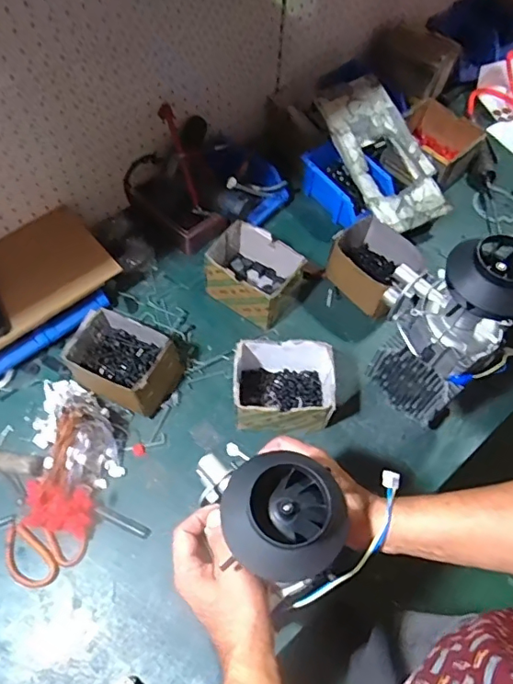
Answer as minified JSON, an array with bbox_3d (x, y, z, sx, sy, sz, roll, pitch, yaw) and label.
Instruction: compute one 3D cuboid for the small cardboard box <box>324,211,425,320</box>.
[{"bbox_3d":[0.204,-0.138,0.908,0.117,0.103,0.140,-39,69,-22],"label":"small cardboard box"}]

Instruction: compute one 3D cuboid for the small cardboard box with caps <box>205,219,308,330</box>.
[{"bbox_3d":[-0.009,-0.118,0.877,0.153,0.098,0.112,30,63,14],"label":"small cardboard box with caps"}]

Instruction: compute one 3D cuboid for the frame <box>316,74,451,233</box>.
[{"bbox_3d":[0.239,-0.355,0.967,0.160,0.033,0.307,-30,89,-19],"label":"frame"}]

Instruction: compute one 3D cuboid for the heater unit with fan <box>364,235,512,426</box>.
[{"bbox_3d":[0.240,-0.016,0.681,0.156,0.295,0.115,28,62,13],"label":"heater unit with fan"}]

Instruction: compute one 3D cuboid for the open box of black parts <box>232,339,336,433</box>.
[{"bbox_3d":[0.039,0.071,0.778,0.147,0.096,0.116,1,60,-2],"label":"open box of black parts"}]

